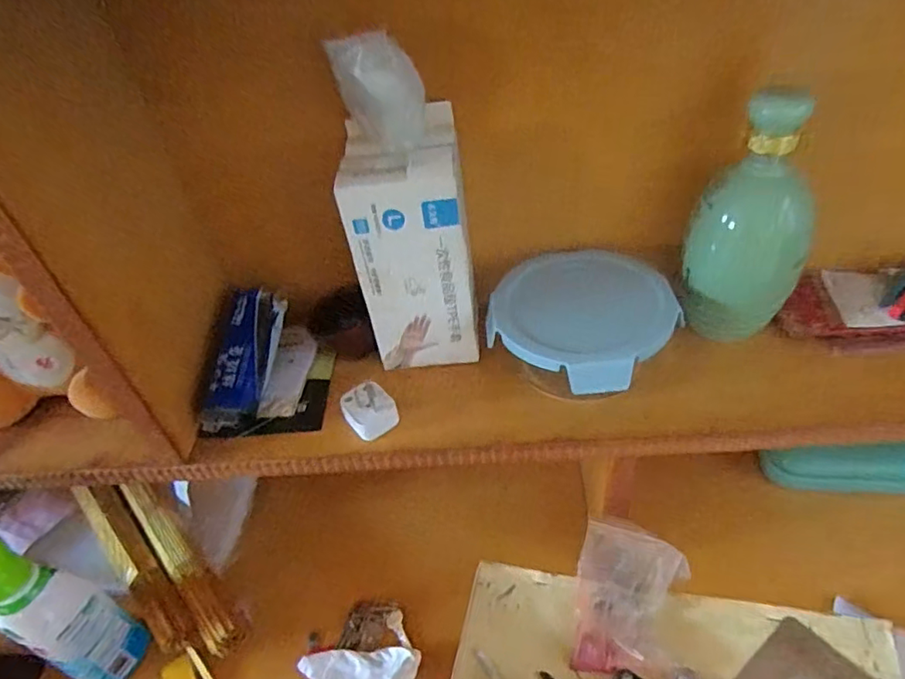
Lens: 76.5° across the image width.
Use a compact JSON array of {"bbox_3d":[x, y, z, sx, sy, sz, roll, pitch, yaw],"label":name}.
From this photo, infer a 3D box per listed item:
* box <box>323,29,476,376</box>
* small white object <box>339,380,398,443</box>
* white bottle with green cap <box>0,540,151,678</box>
[{"bbox_3d":[-0.038,-0.094,0.481,0.096,0.267,0.082,-9,41,-1],"label":"box"},{"bbox_3d":[-0.071,0.060,0.493,0.040,0.028,0.040,-26,44,-20],"label":"small white object"},{"bbox_3d":[-0.370,0.238,0.517,0.085,0.229,0.066,13,45,22],"label":"white bottle with green cap"}]

